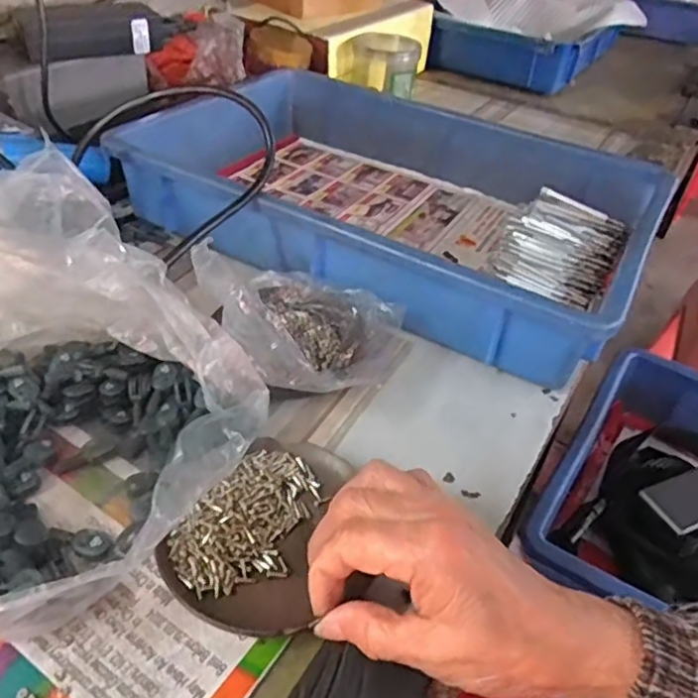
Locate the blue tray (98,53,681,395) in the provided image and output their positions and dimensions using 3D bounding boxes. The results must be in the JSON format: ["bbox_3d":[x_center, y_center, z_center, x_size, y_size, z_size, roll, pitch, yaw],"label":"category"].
[{"bbox_3d":[0.034,-0.144,0.578,0.434,0.079,0.293,24,43,19],"label":"blue tray"}]

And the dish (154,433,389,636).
[{"bbox_3d":[-0.033,0.097,0.327,0.095,0.014,0.112,23,43,19],"label":"dish"}]

